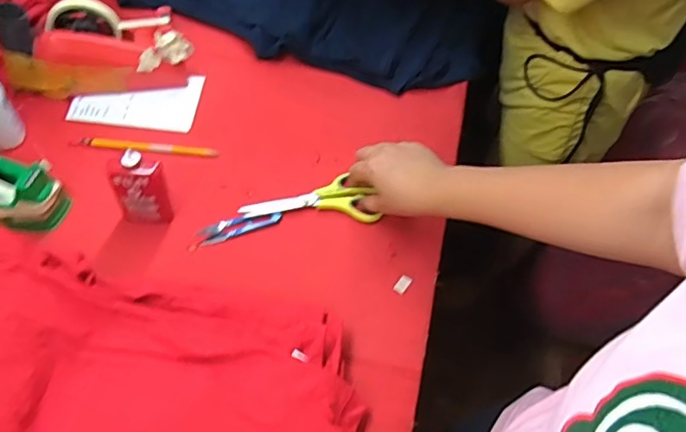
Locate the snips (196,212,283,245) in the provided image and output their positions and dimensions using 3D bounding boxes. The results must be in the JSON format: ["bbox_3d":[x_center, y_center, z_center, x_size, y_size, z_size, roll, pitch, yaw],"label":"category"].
[{"bbox_3d":[-0.127,0.013,0.669,0.103,0.007,0.028,-14,57,-12],"label":"snips"}]

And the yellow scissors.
[{"bbox_3d":[-0.045,-0.020,0.694,0.166,0.015,0.069,-3,55,-7],"label":"yellow scissors"}]

